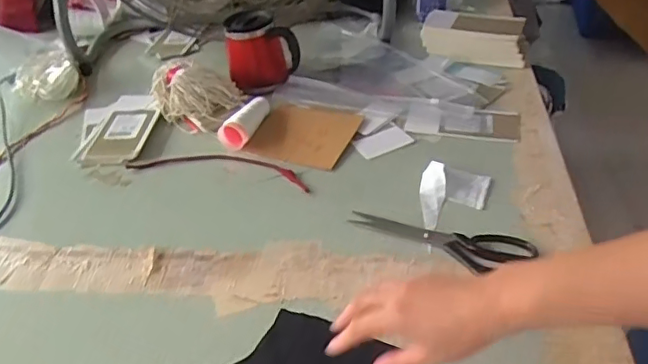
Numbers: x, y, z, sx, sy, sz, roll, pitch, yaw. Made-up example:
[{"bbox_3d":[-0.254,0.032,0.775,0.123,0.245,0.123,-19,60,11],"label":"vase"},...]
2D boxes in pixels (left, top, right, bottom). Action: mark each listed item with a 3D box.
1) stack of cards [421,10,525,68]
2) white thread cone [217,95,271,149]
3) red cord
[{"bbox_3d":[0.266,-0.255,1.000,0.179,0.064,0.078,10,43,17],"label":"stack of cards"},{"bbox_3d":[-0.122,-0.096,0.875,0.047,0.040,0.112,11,43,17],"label":"white thread cone"},{"bbox_3d":[-0.147,-0.023,0.812,0.266,0.009,0.055,7,42,13],"label":"red cord"}]

